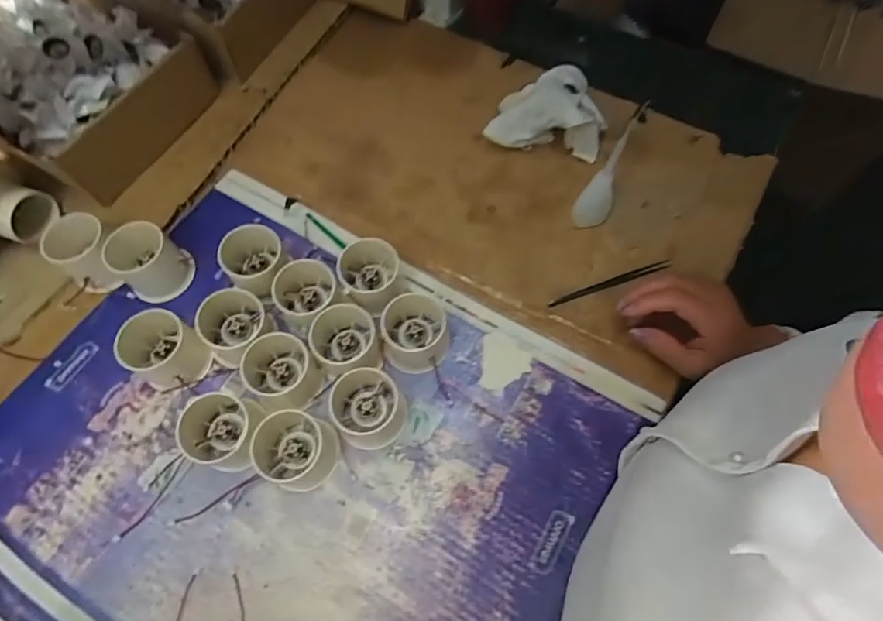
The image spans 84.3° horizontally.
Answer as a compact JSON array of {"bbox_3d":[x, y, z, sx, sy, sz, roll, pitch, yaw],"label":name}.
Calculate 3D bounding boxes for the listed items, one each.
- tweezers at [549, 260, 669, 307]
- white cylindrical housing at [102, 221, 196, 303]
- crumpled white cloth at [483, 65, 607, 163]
[{"bbox_3d":[0.155,-0.024,0.447,0.122,0.005,0.008,-18,67,-8],"label":"tweezers"},{"bbox_3d":[-0.255,-0.043,0.428,0.049,0.049,0.054,36,70,15],"label":"white cylindrical housing"},{"bbox_3d":[0.112,-0.213,0.504,0.117,0.060,0.092,10,66,5],"label":"crumpled white cloth"}]

